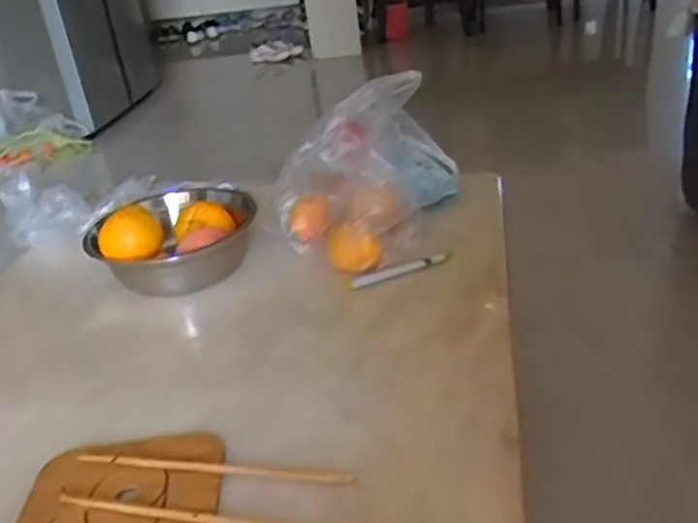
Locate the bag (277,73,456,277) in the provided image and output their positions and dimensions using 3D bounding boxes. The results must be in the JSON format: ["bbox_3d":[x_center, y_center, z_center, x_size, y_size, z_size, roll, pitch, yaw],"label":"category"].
[{"bbox_3d":[0.021,-0.121,0.919,0.226,0.168,0.218,-4,27,6],"label":"bag"}]

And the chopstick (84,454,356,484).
[{"bbox_3d":[-0.111,0.169,0.590,0.232,0.015,0.012,-1,28,12],"label":"chopstick"}]

